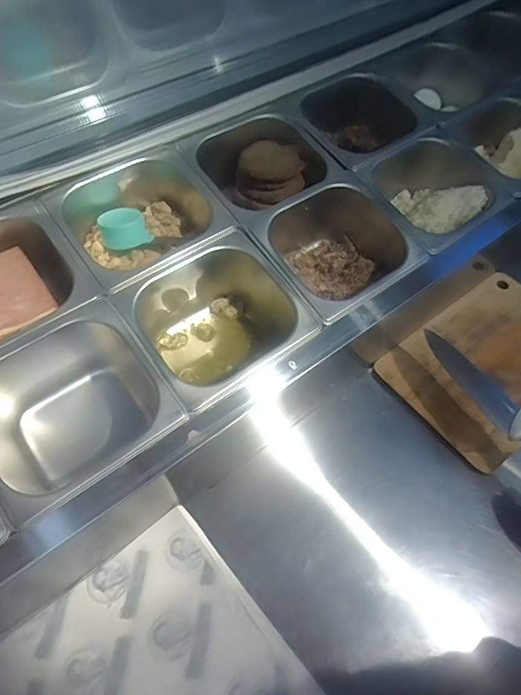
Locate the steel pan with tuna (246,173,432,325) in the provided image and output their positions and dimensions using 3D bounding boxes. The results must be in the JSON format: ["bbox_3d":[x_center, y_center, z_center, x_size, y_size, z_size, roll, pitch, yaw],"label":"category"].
[{"bbox_3d":[0.084,-0.120,0.595,0.175,0.094,0.187,-34,65,-22],"label":"steel pan with tuna"}]

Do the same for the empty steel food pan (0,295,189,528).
[{"bbox_3d":[-0.189,0.070,0.474,0.177,0.110,0.165,-32,64,-21],"label":"empty steel food pan"}]

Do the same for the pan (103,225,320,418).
[{"bbox_3d":[-0.050,-0.019,0.537,0.175,0.105,0.163,-33,65,-21],"label":"pan"}]

